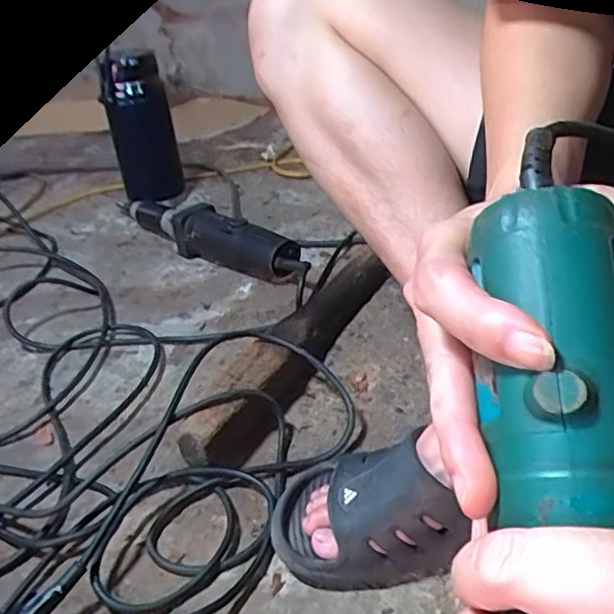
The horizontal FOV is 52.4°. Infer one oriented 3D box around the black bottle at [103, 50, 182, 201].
[{"bbox_3d":[-0.255,-0.277,0.965,0.091,0.209,0.101,-14,32,-13],"label":"black bottle"}]

